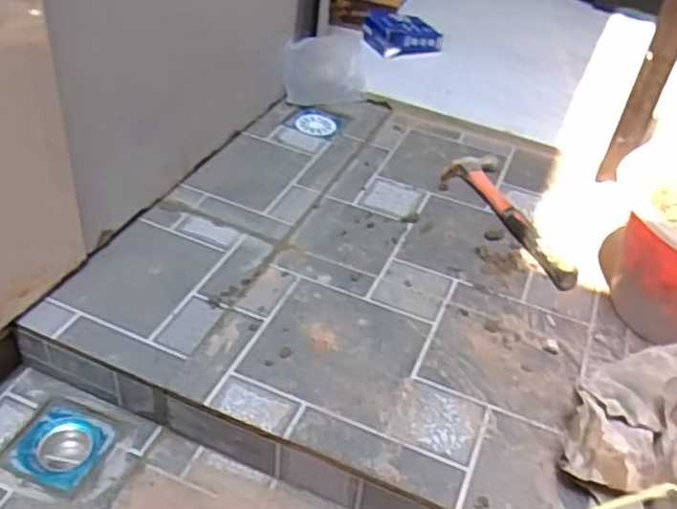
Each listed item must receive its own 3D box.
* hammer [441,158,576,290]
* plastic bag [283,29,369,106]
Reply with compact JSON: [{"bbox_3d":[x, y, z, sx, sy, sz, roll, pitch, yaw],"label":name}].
[{"bbox_3d":[0.260,-0.059,1.098,0.117,0.026,0.322,-5,41,-13],"label":"hammer"},{"bbox_3d":[-0.026,-0.382,1.382,0.170,0.111,0.116,0,40,-6],"label":"plastic bag"}]

